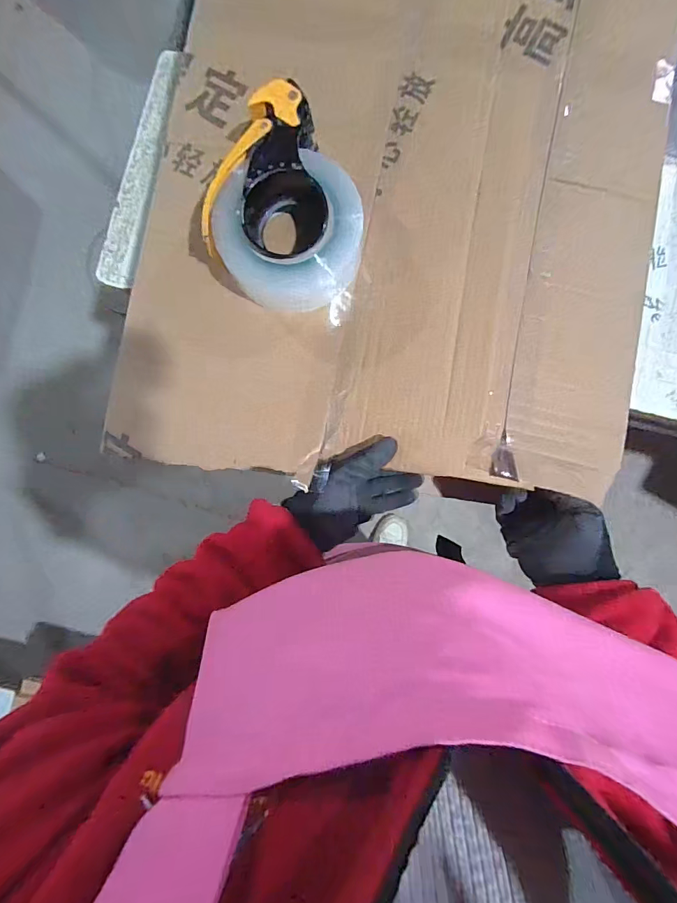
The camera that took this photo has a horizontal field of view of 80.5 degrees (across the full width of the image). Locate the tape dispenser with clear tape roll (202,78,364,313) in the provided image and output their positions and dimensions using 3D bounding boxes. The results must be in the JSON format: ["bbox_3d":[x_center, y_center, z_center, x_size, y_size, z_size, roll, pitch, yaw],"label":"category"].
[{"bbox_3d":[-0.041,-0.228,0.386,0.146,0.062,0.176,26,87,3],"label":"tape dispenser with clear tape roll"}]

